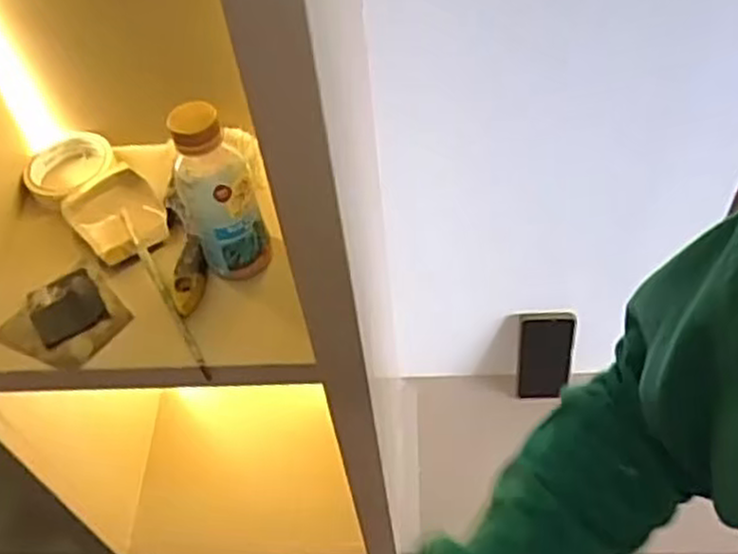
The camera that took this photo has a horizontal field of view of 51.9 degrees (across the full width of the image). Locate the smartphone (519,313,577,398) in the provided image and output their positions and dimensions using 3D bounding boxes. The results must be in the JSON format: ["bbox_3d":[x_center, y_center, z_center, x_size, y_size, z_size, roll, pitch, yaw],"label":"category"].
[{"bbox_3d":[0.258,0.114,1.106,0.077,0.164,0.012,-2,38,6],"label":"smartphone"}]

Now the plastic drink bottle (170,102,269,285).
[{"bbox_3d":[-0.133,-0.070,0.642,0.068,0.163,0.052,-18,52,-8],"label":"plastic drink bottle"}]

